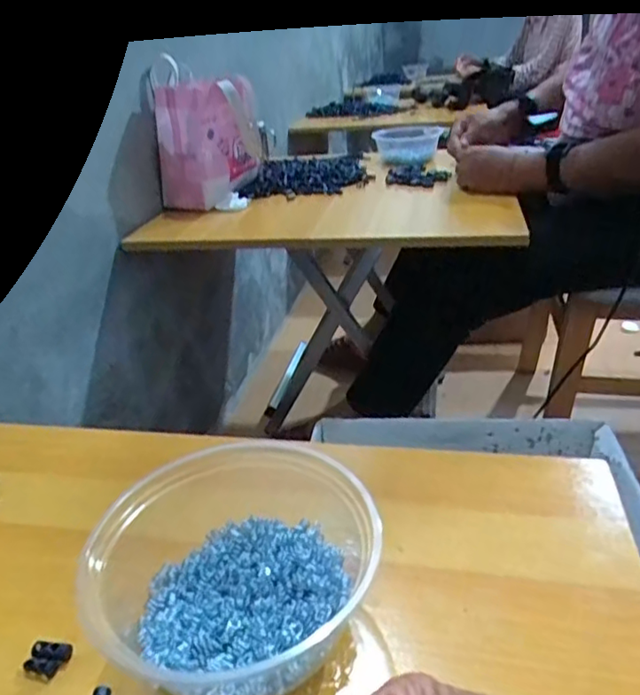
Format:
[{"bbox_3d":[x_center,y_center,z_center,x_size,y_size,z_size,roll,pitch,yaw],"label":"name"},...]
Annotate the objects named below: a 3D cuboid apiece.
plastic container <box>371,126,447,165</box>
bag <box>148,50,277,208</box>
[{"bbox_3d":[0.189,-0.436,1.252,0.139,0.059,0.117,1,29,9],"label":"plastic container"},{"bbox_3d":[-0.185,-0.371,1.022,0.102,0.214,0.186,11,33,27],"label":"bag"}]

